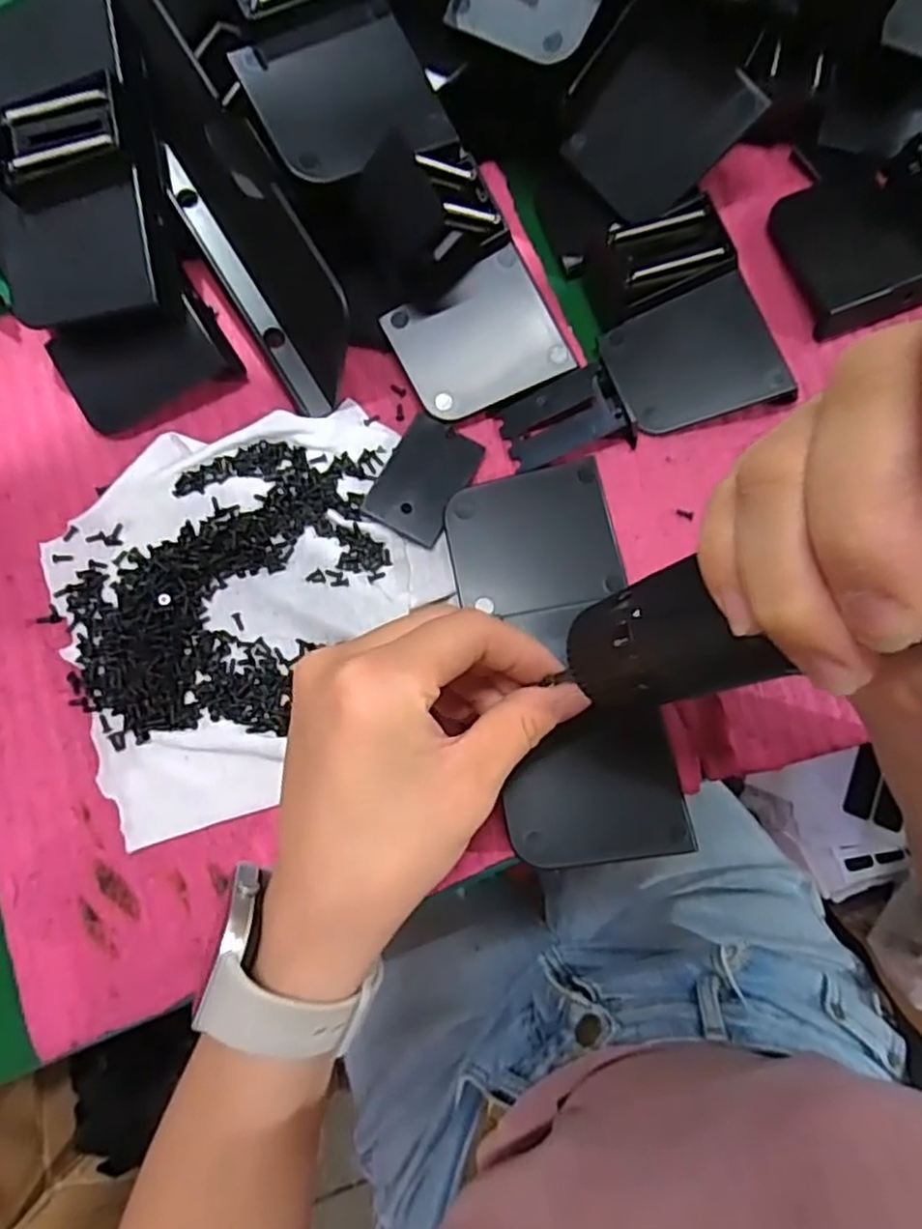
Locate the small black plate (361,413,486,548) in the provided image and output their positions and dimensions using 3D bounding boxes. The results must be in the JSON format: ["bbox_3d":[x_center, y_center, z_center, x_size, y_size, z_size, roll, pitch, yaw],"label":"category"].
[{"bbox_3d":[-0.016,-0.061,0.320,0.036,0.004,0.054,28,78,-2],"label":"small black plate"}]

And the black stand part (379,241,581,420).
[{"bbox_3d":[0.008,-0.125,0.324,0.070,0.004,0.059,-29,93,5],"label":"black stand part"}]

